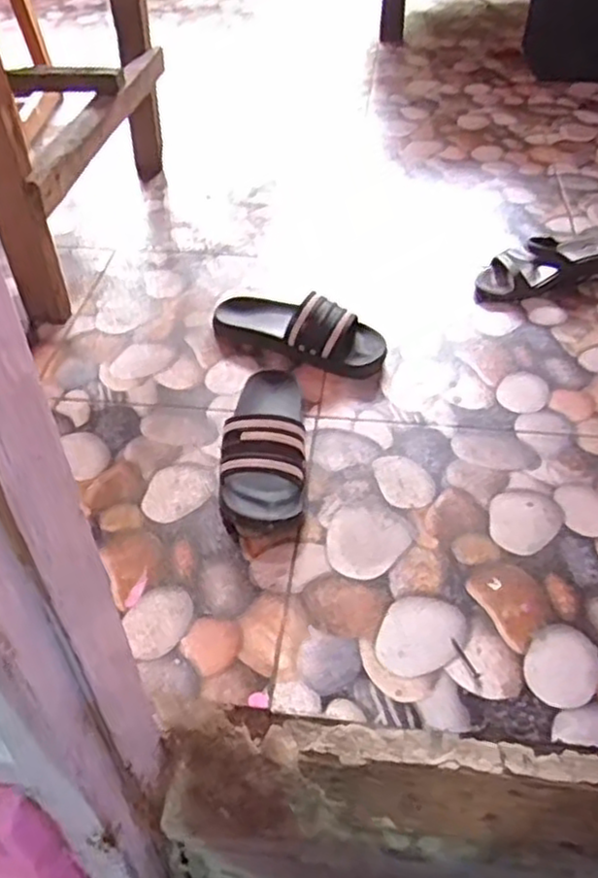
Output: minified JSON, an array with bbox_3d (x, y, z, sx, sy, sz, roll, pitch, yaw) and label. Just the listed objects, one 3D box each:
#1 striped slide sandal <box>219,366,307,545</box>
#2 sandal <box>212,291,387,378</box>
[{"bbox_3d":[-0.043,-0.003,0.871,0.102,0.063,0.249,-3,45,-1],"label":"striped slide sandal"},{"bbox_3d":[-0.005,-0.161,1.034,0.258,0.067,0.104,12,47,14],"label":"sandal"}]

